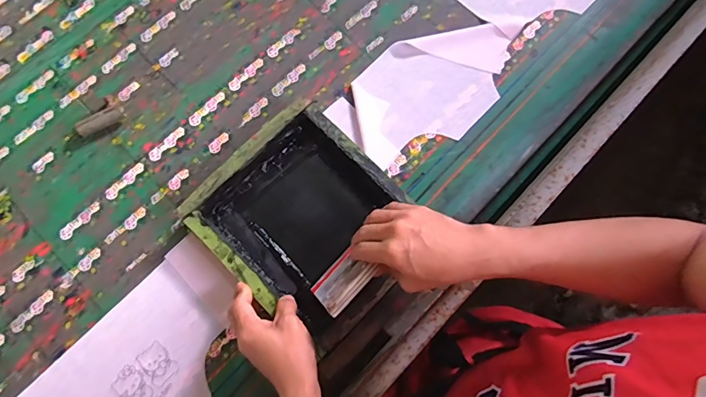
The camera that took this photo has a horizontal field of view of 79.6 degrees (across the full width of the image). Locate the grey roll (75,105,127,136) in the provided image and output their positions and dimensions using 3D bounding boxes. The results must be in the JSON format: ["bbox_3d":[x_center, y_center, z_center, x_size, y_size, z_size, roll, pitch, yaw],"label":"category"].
[{"bbox_3d":[-0.352,-0.108,0.593,0.065,0.019,0.020,-27,77,-6],"label":"grey roll"}]

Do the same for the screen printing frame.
[{"bbox_3d":[-0.055,0.031,0.549,0.259,0.052,0.220,43,81,10],"label":"screen printing frame"}]

